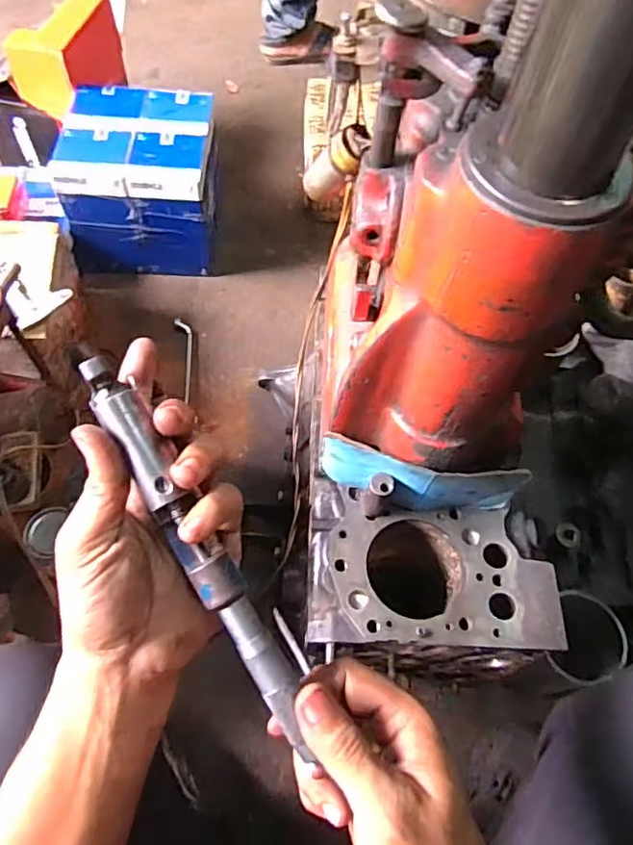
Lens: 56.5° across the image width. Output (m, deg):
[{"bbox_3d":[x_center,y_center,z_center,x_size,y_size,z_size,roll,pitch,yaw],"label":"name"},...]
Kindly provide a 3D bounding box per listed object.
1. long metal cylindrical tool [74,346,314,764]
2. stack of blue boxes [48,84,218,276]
[{"bbox_3d":[-0.057,0.055,0.277,0.019,0.023,0.212,-31,87,-19],"label":"long metal cylindrical tool"},{"bbox_3d":[-0.308,-0.427,1.075,0.239,0.229,0.239,1,61,-3],"label":"stack of blue boxes"}]

